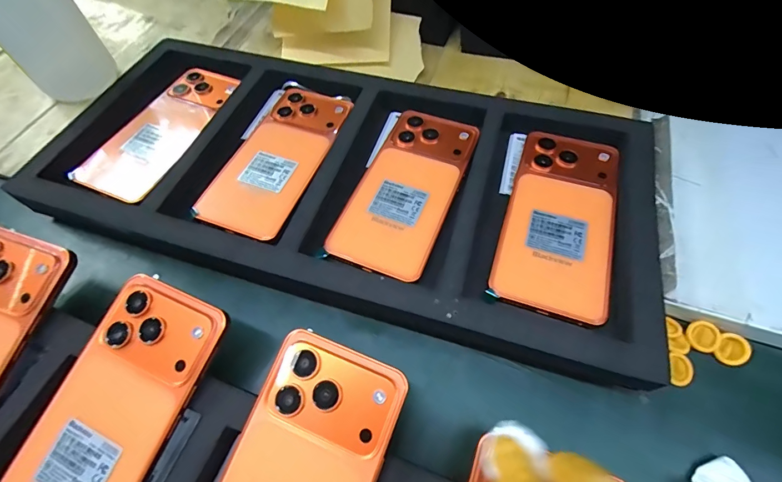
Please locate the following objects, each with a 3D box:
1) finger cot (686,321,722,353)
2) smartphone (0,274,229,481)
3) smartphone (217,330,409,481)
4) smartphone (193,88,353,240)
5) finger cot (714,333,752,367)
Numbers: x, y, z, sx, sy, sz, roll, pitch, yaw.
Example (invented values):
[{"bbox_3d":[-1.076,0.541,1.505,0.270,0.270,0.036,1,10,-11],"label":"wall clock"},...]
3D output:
[{"bbox_3d":[0.214,0.066,0.252,0.022,0.005,0.019,-27,62,-15],"label":"finger cot"},{"bbox_3d":[-0.164,0.110,0.214,0.074,0.015,0.168,23,78,10],"label":"smartphone"},{"bbox_3d":[-0.056,0.135,0.188,0.075,0.016,0.167,24,79,16],"label":"smartphone"},{"bbox_3d":[-0.095,-0.075,0.318,0.077,0.008,0.157,17,61,13],"label":"smartphone"},{"bbox_3d":[0.231,0.073,0.247,0.018,0.006,0.020,28,63,16],"label":"finger cot"}]

